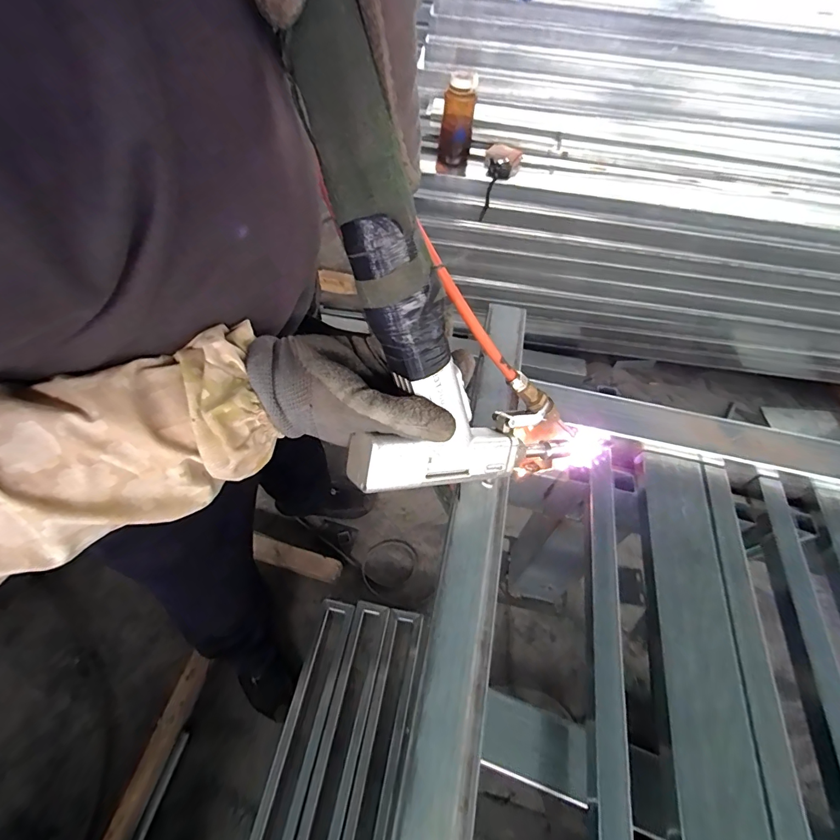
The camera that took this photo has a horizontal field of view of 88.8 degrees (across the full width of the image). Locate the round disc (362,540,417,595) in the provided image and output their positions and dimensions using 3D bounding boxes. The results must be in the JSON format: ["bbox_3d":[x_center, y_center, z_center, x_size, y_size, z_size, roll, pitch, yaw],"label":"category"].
[{"bbox_3d":[-0.086,0.393,1.167,0.154,0.029,0.136,-33,63,-24],"label":"round disc"}]

